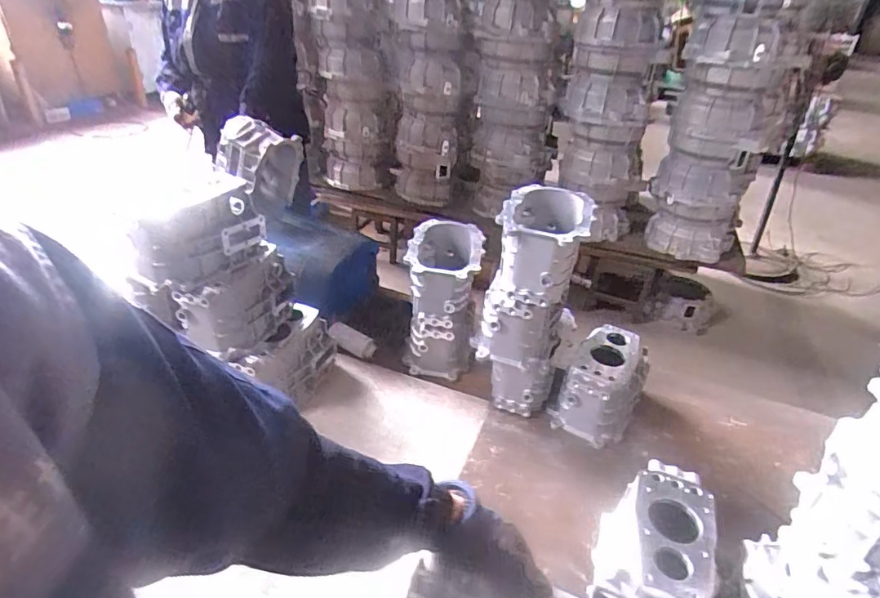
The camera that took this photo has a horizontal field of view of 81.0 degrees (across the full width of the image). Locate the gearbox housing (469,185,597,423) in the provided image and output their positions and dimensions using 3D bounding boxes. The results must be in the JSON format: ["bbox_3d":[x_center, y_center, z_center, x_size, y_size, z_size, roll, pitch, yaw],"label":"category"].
[{"bbox_3d":[0.203,0.023,1.173,0.181,0.487,0.236,18,35,20],"label":"gearbox housing"}]

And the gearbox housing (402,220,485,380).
[{"bbox_3d":[0.004,0.001,1.352,0.169,0.325,0.258,7,33,3],"label":"gearbox housing"}]

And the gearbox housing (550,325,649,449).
[{"bbox_3d":[0.389,0.202,1.222,0.159,0.173,0.234,22,36,25],"label":"gearbox housing"}]

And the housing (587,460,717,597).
[{"bbox_3d":[0.342,0.419,0.851,0.164,0.159,0.258,13,34,13],"label":"housing"}]

